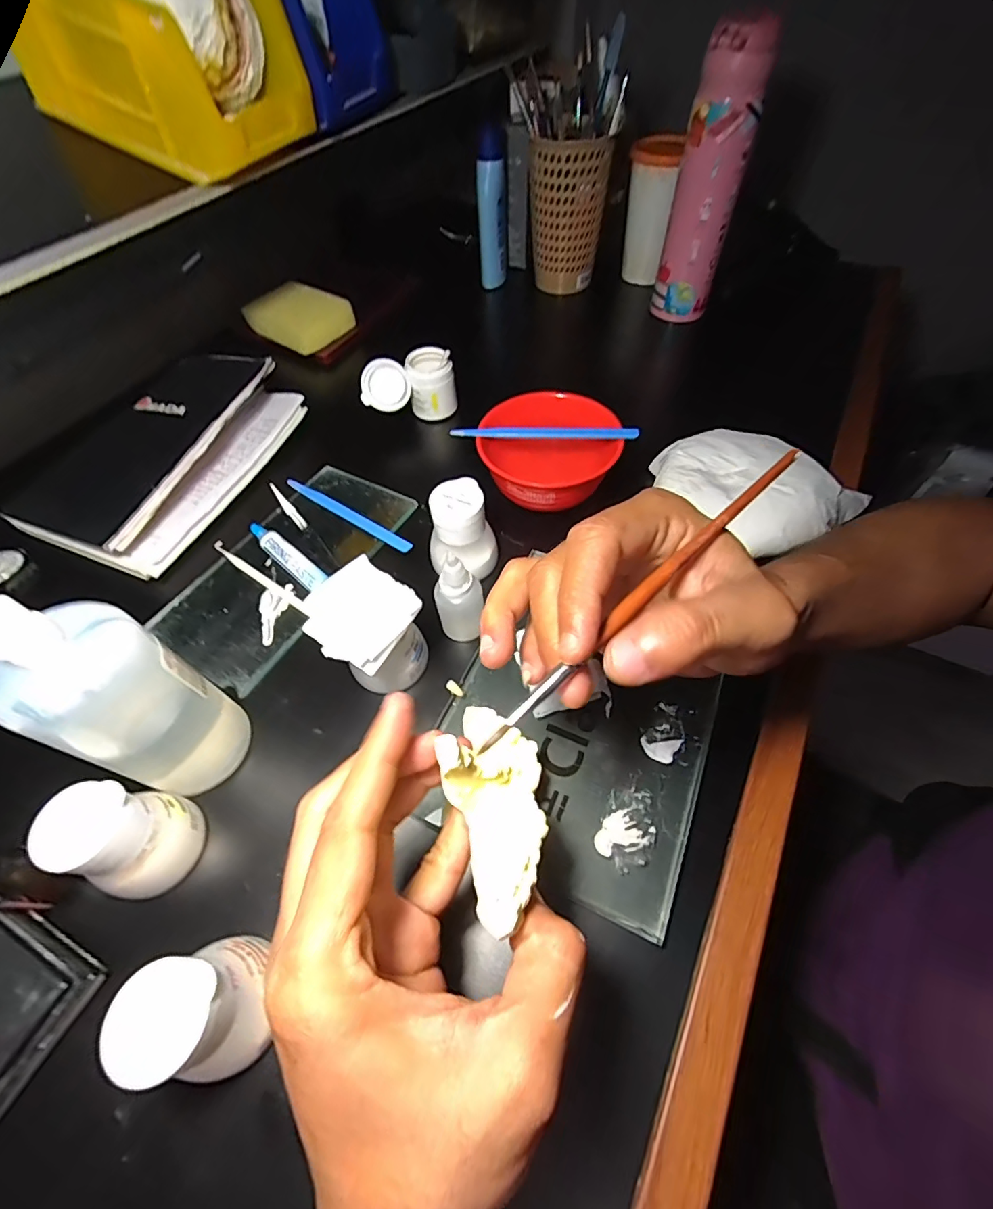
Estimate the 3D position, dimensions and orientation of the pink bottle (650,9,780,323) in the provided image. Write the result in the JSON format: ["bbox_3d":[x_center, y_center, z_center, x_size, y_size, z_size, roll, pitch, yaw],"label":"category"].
[{"bbox_3d":[0.203,-0.391,0.470,0.060,0.219,0.056,12,57,10],"label":"pink bottle"}]

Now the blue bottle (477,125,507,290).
[{"bbox_3d":[-0.005,-0.465,0.579,0.031,0.145,0.039,1,56,2],"label":"blue bottle"}]

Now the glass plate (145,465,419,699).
[{"bbox_3d":[-0.158,-0.035,0.377,0.104,0.011,0.197,25,61,18],"label":"glass plate"}]

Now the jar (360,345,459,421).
[{"bbox_3d":[-0.083,-0.205,0.459,0.084,0.054,0.040,-16,57,-9],"label":"jar"}]

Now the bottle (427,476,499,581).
[{"bbox_3d":[-0.025,-0.052,0.344,0.048,0.057,0.040,-8,56,-3],"label":"bottle"}]

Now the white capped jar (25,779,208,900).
[{"bbox_3d":[-0.183,0.116,0.241,0.042,0.063,0.046,-1,56,1],"label":"white capped jar"}]

